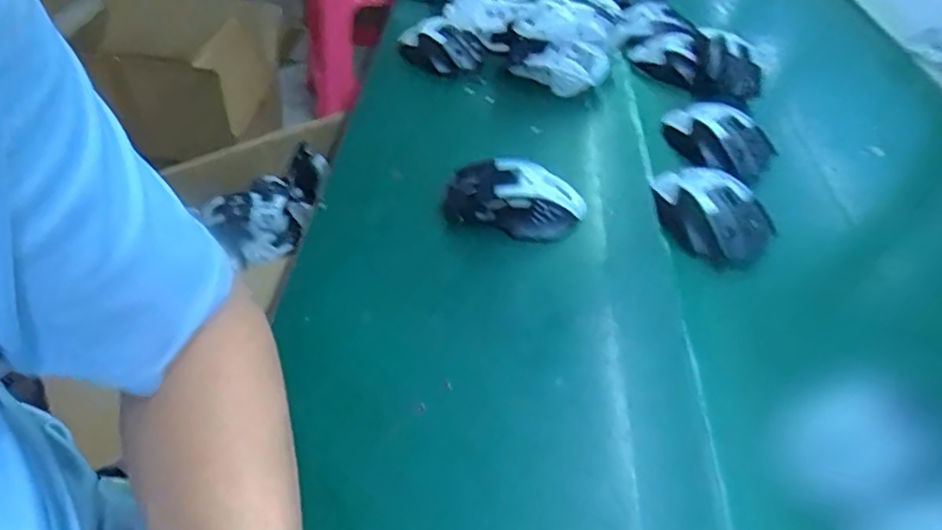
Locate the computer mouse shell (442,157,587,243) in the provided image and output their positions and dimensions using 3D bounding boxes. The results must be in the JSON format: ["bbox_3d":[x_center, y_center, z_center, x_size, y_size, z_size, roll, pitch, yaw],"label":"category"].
[{"bbox_3d":[0.038,-0.059,0.515,0.114,0.037,0.062,10,45,5],"label":"computer mouse shell"}]

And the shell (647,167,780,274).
[{"bbox_3d":[0.208,-0.046,0.526,0.074,0.038,0.116,-9,47,-15],"label":"shell"}]

